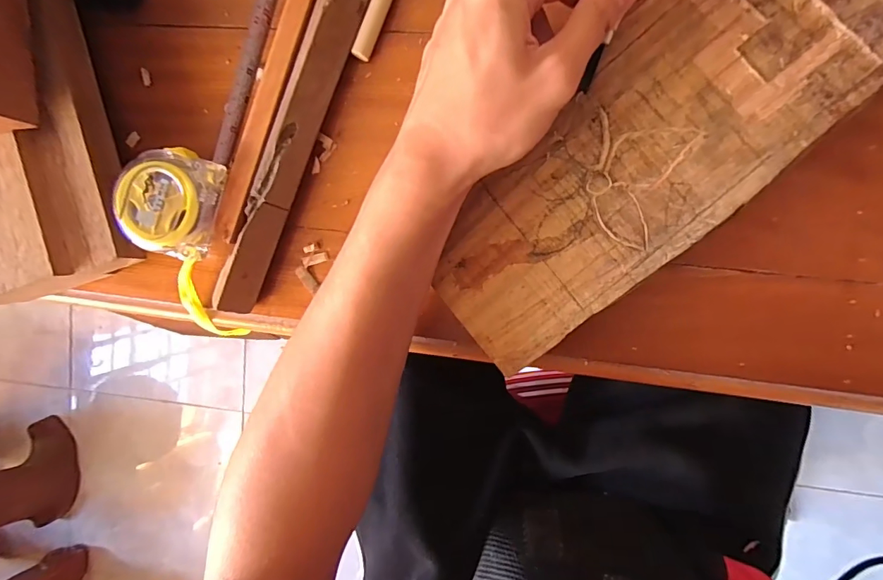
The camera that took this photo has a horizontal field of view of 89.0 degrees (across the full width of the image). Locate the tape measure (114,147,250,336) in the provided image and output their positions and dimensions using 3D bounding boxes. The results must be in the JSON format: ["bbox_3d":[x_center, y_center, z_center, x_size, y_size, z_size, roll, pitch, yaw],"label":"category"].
[{"bbox_3d":[-0.180,-0.034,0.320,0.066,0.053,0.121,5,94,9],"label":"tape measure"}]

